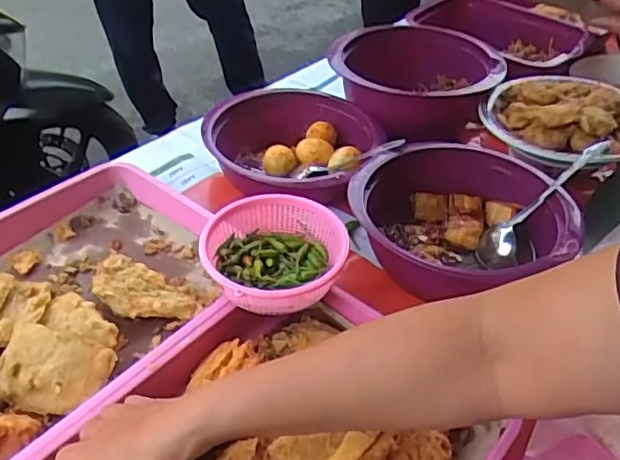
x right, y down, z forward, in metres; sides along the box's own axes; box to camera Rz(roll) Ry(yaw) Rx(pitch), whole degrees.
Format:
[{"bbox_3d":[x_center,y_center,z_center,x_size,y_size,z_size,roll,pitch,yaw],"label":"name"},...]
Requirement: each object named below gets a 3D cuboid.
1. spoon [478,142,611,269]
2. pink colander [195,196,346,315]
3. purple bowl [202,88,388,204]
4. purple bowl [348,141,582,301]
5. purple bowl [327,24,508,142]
[{"bbox_3d":[0.250,-0.030,0.641,0.183,0.016,0.050,-45,50,3],"label":"spoon"},{"bbox_3d":[-0.034,0.026,0.577,0.135,0.046,0.133,0,42,0],"label":"pink colander"},{"bbox_3d":[-0.026,-0.101,0.784,0.214,0.068,0.200,0,42,0],"label":"purple bowl"},{"bbox_3d":[0.156,-0.004,0.648,0.213,0.076,0.211,0,42,0],"label":"purple bowl"},{"bbox_3d":[0.147,-0.206,0.855,0.206,0.092,0.215,0,42,0],"label":"purple bowl"}]

